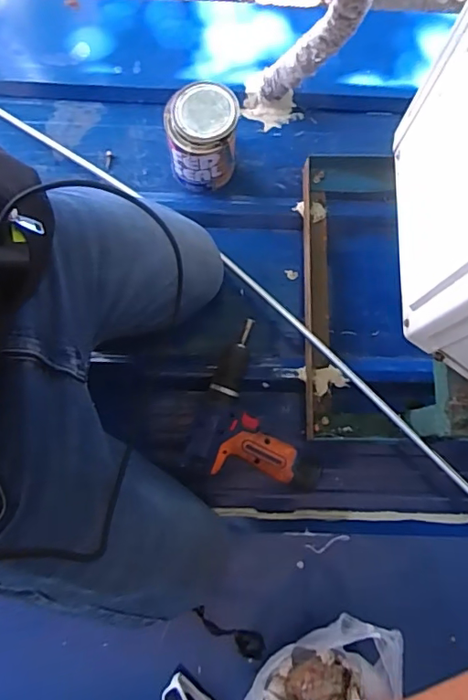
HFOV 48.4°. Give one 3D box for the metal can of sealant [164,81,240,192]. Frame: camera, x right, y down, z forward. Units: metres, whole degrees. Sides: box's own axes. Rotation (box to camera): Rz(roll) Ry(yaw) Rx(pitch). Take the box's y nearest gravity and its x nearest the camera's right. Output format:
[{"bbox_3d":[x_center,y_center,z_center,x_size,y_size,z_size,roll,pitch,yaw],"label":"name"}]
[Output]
[{"bbox_3d":[-0.049,-0.325,0.801,0.105,0.130,0.103,0,80,-1],"label":"metal can of sealant"}]

